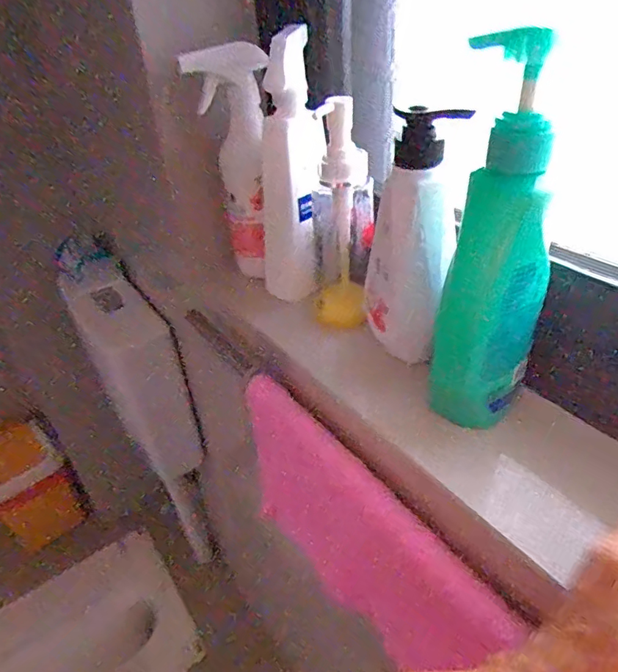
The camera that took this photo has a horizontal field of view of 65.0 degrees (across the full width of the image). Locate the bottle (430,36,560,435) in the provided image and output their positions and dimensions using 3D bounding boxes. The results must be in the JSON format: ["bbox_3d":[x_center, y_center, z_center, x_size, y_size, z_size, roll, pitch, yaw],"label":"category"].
[{"bbox_3d":[0.115,-0.042,0.297,0.056,0.239,0.042,18,42,27],"label":"bottle"}]

